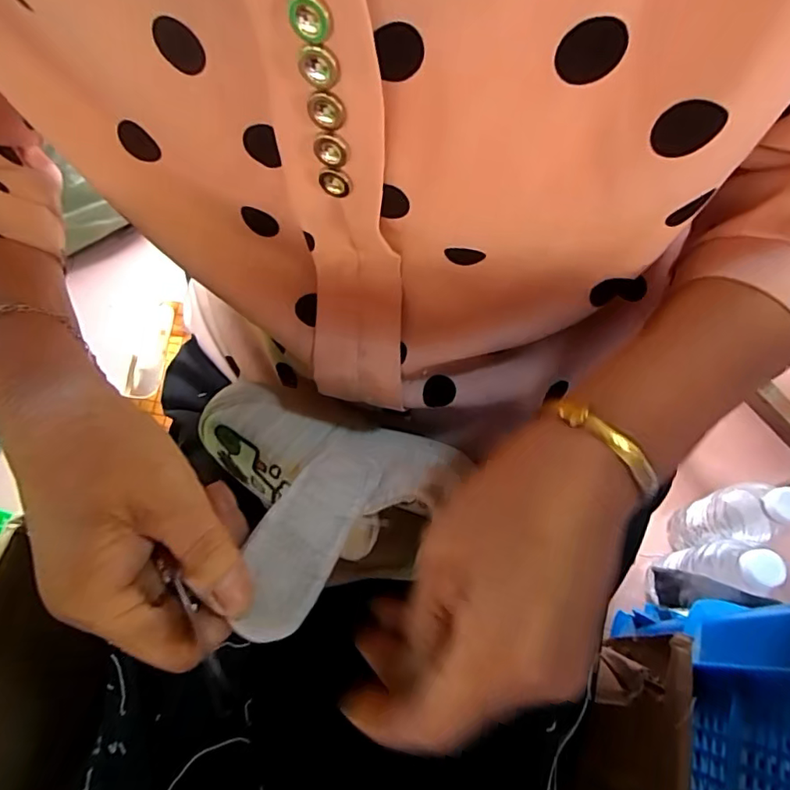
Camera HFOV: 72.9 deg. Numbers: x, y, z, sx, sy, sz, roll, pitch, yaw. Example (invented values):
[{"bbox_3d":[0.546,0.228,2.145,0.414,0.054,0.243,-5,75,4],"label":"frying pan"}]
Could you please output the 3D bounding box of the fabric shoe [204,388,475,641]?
[{"bbox_3d":[-0.042,0.030,0.249,0.119,0.062,0.115,41,73,19],"label":"fabric shoe"}]

